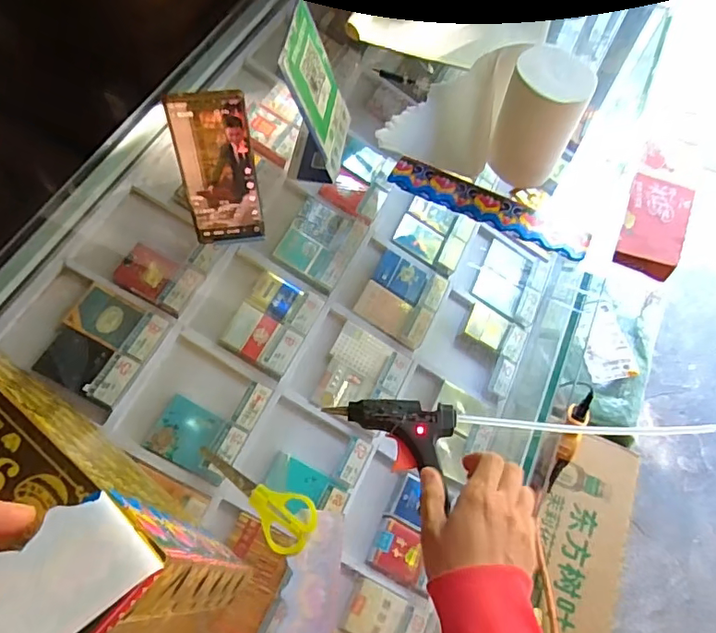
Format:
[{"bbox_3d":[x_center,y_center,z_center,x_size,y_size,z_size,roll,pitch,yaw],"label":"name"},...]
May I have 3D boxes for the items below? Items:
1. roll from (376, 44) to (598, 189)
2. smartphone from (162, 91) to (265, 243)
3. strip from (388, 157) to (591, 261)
[{"bbox_3d":[0.146,-0.244,0.616,0.206,0.148,0.095,26,65,10],"label":"roll"},{"bbox_3d":[-0.141,-0.145,0.543,0.073,0.167,0.007,-8,42,-7],"label":"smartphone"},{"bbox_3d":[0.156,-0.133,0.633,0.243,0.010,0.048,26,65,10],"label":"strip"}]

